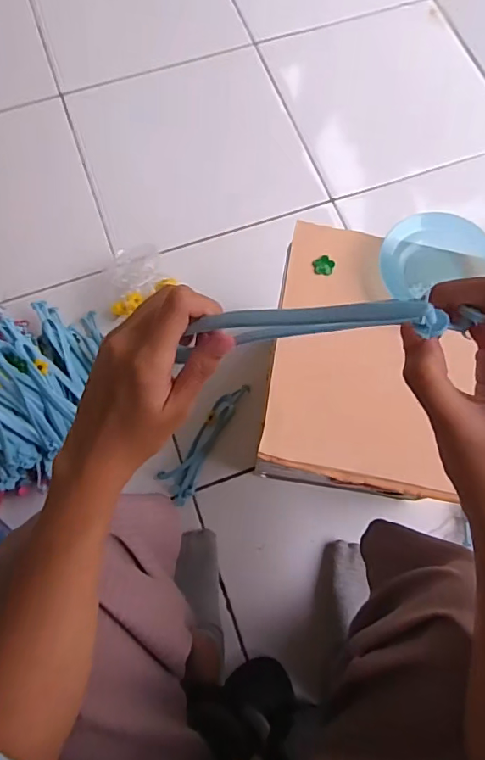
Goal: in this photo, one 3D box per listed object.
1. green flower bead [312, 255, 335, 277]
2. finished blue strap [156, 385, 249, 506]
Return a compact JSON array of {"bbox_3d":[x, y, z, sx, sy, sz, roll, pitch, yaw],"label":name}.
[{"bbox_3d":[0.092,-0.130,0.555,0.024,0.005,0.022,18,73,5],"label":"green flower bead"},{"bbox_3d":[-0.052,0.091,0.736,0.057,0.021,0.193,36,76,10],"label":"finished blue strap"}]

